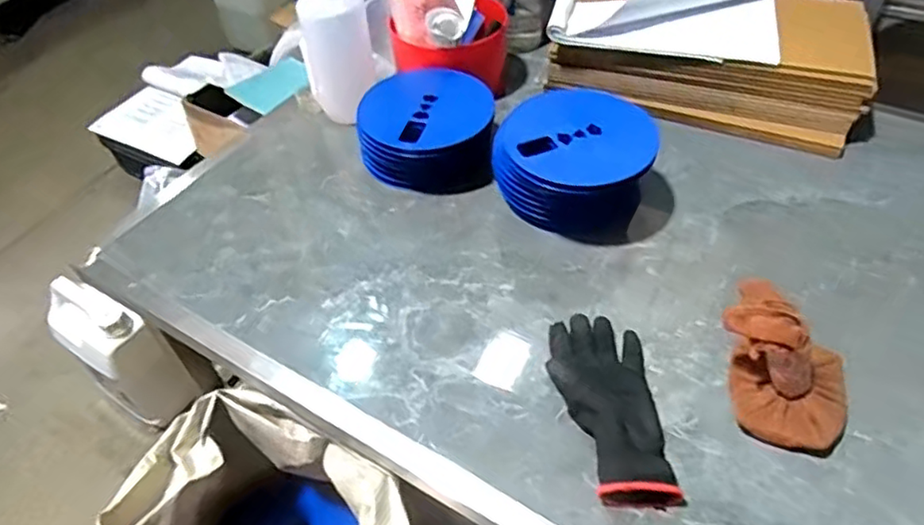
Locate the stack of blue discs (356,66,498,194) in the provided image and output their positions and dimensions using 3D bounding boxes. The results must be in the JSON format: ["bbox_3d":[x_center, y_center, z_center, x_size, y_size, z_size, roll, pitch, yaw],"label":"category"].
[{"bbox_3d":[-0.041,-0.170,0.840,0.165,0.098,0.187,1,50,4],"label":"stack of blue discs"}]

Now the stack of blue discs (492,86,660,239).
[{"bbox_3d":[0.137,-0.116,0.768,0.178,0.116,0.157,13,51,15],"label":"stack of blue discs"}]

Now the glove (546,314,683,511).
[{"bbox_3d":[0.138,0.126,0.596,0.093,0.044,0.193,-3,49,2],"label":"glove"}]

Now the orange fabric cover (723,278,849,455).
[{"bbox_3d":[0.294,0.096,0.563,0.126,0.113,0.104,8,50,11],"label":"orange fabric cover"}]

